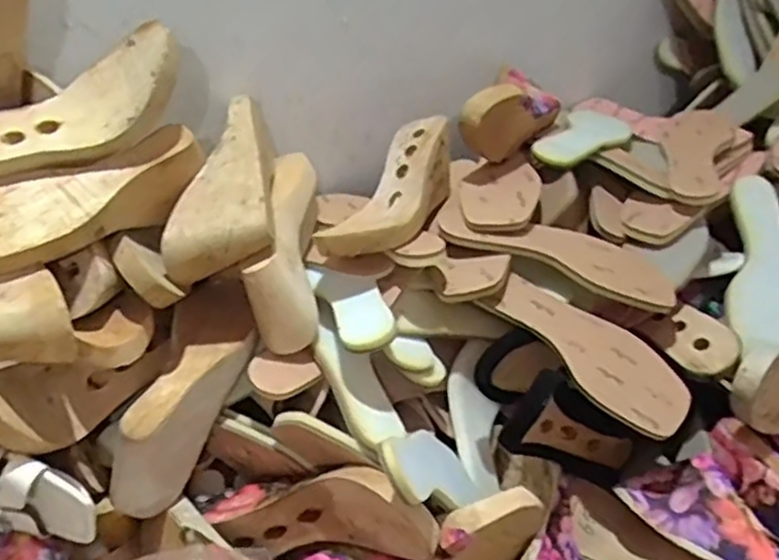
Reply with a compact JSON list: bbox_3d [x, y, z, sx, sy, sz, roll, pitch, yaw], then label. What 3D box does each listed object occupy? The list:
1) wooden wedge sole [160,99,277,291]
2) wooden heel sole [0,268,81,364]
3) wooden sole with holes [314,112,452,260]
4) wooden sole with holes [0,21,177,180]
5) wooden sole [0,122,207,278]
[{"bbox_3d":[-0.138,-0.087,0.670,0.087,0.064,0.214,7,58,6],"label":"wooden wedge sole"},{"bbox_3d":[-0.287,0.029,0.538,0.089,0.044,0.074,-11,36,-19],"label":"wooden heel sole"},{"bbox_3d":[0.005,-0.087,0.735,0.075,0.062,0.218,15,48,18],"label":"wooden sole with holes"},{"bbox_3d":[-0.279,-0.131,0.587,0.228,0.066,0.071,-28,41,-11],"label":"wooden sole with holes"},{"bbox_3d":[-0.248,-0.065,0.586,0.216,0.064,0.064,-23,41,-34],"label":"wooden sole"}]

